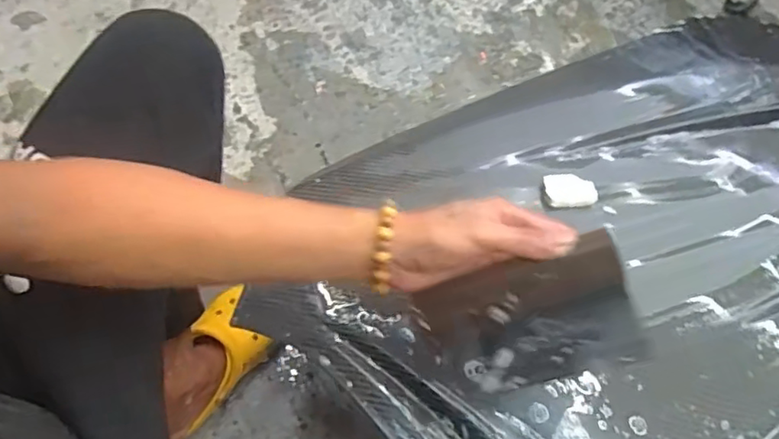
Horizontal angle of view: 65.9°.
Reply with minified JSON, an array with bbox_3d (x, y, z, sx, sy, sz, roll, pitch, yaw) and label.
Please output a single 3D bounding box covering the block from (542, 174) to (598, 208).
[{"bbox_3d":[0.182,-0.029,0.607,0.053,0.007,0.034,-4,67,-5],"label":"block"}]

